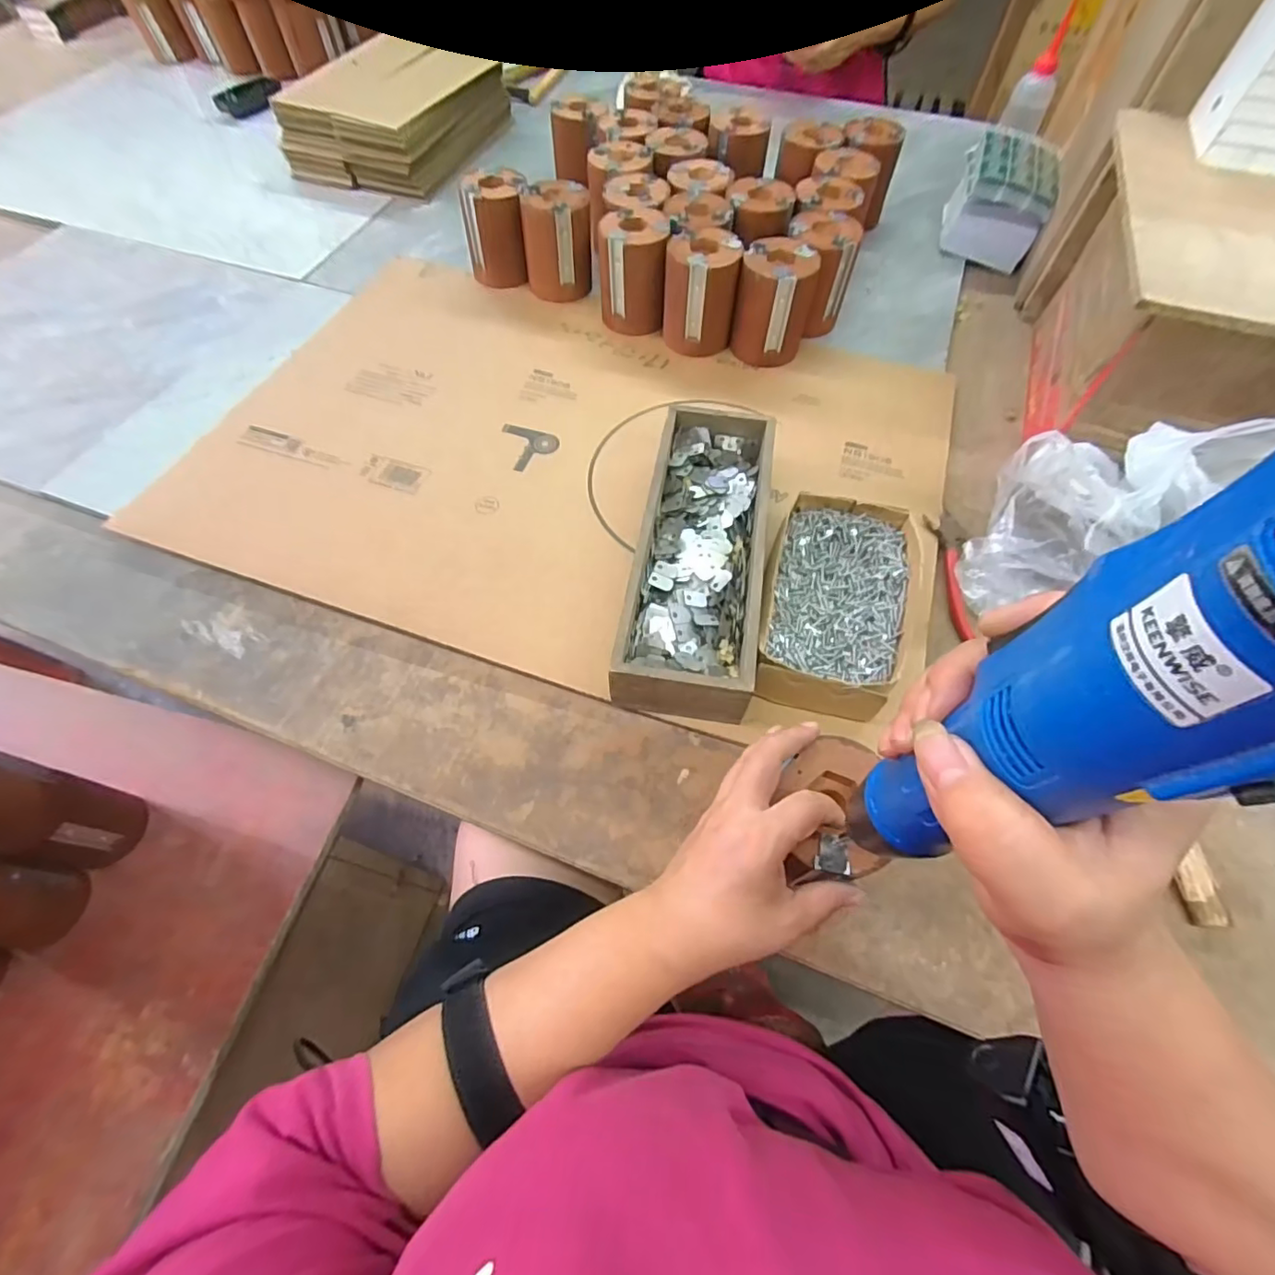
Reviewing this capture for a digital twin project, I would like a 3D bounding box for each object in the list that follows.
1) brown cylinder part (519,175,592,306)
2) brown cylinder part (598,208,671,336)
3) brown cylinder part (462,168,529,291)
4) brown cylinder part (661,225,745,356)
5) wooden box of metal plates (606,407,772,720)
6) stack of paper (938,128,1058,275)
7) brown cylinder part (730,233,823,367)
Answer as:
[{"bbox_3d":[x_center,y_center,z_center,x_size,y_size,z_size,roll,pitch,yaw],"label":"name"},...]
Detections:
[{"bbox_3d":[-0.094,-0.473,0.681,0.081,0.097,0.080,-5,61,-3],"label":"brown cylinder part"},{"bbox_3d":[-0.003,-0.419,0.654,0.074,0.099,0.075,5,61,3],"label":"brown cylinder part"},{"bbox_3d":[-0.168,-0.493,0.695,0.080,0.100,0.073,-18,63,-10],"label":"brown cylinder part"},{"bbox_3d":[0.069,-0.380,0.634,0.077,0.101,0.071,4,61,2],"label":"brown cylinder part"},{"bbox_3d":[0.054,-0.071,0.479,0.098,0.060,0.280,9,61,4],"label":"wooden box of metal plates"},{"bbox_3d":[0.467,-0.568,0.736,0.107,0.093,0.136,16,62,9],"label":"stack of paper"},{"bbox_3d":[0.149,-0.363,0.620,0.075,0.098,0.070,18,62,9],"label":"brown cylinder part"}]

